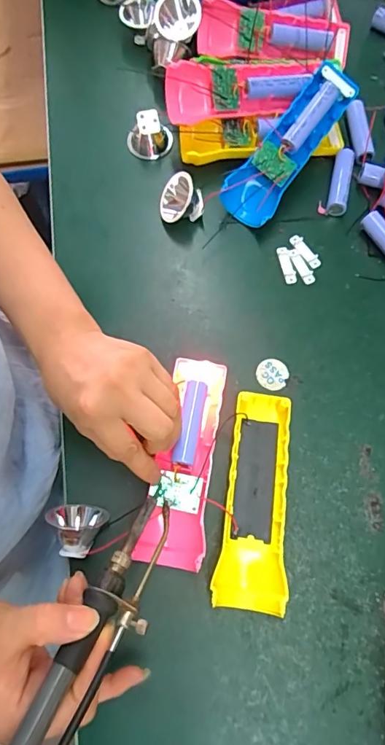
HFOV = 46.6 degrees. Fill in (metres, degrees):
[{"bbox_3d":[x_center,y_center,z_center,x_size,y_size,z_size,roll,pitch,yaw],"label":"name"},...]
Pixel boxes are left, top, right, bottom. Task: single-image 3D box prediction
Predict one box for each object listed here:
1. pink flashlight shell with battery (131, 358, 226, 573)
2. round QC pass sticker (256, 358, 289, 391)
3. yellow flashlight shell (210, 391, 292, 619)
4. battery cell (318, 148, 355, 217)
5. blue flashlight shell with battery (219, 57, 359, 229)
[{"bbox_3d":[-0.004,0.065,0.340,0.045,0.029,0.157,10,75,4],"label":"pink flashlight shell with battery"},{"bbox_3d":[0.068,0.001,0.380,0.026,0.004,0.027,0,71,-1],"label":"round QC pass sticker"},{"bbox_3d":[0.046,0.093,0.337,0.049,0.027,0.154,5,71,1],"label":"yellow flashlight shell"},{"bbox_3d":[0.141,-0.183,0.433,0.024,0.019,0.068,16,72,4],"label":"battery cell"},{"bbox_3d":[0.091,-0.207,0.409,0.045,0.034,0.158,40,97,12],"label":"blue flashlight shell with battery"}]

